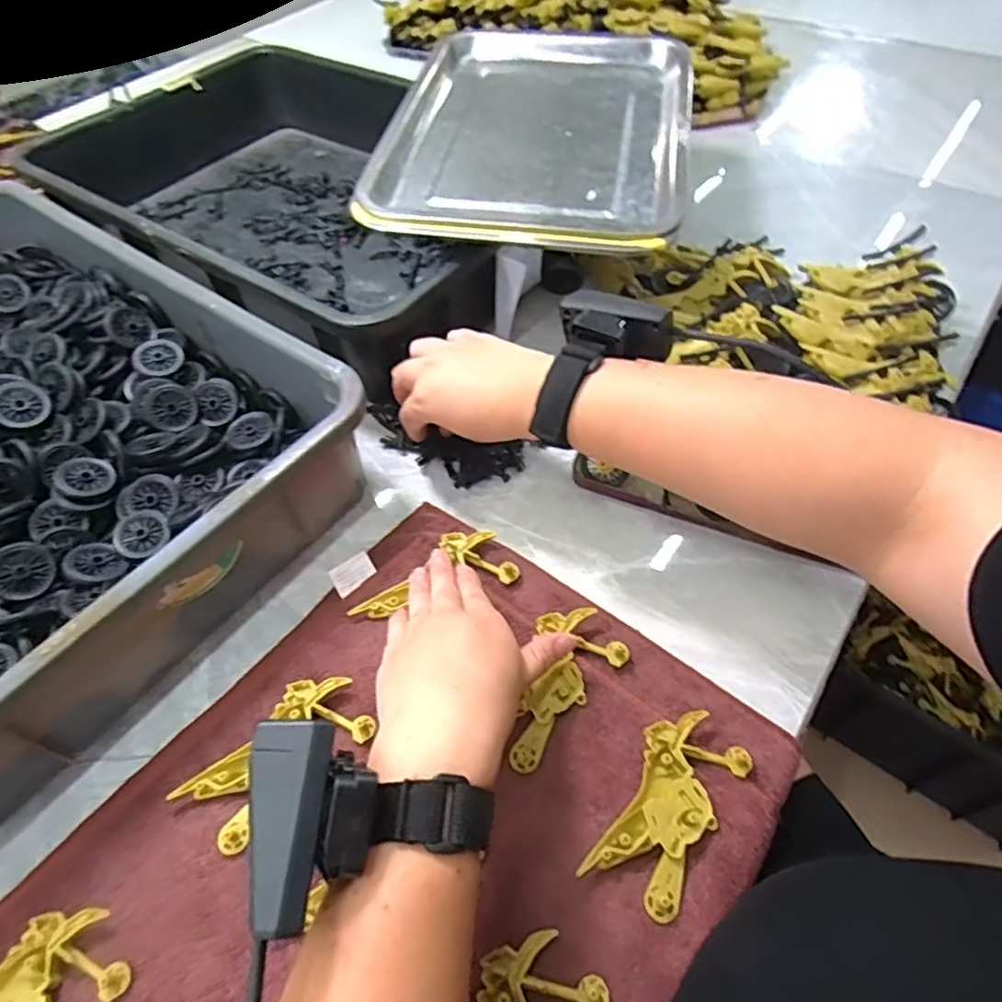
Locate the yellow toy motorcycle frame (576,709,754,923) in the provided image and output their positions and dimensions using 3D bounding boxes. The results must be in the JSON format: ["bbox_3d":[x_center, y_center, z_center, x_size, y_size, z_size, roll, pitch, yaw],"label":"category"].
[{"bbox_3d":[0.090,0.162,0.334,0.051,0.011,0.101,31,62,22],"label":"yellow toy motorcycle frame"}]

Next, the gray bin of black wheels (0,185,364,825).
[{"bbox_3d":[-0.387,-0.053,0.462,0.508,0.097,0.349,31,61,22],"label":"gray bin of black wheels"}]

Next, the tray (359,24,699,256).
[{"bbox_3d":[0.035,-0.345,0.574,0.261,0.027,0.359,7,55,7],"label":"tray"}]

